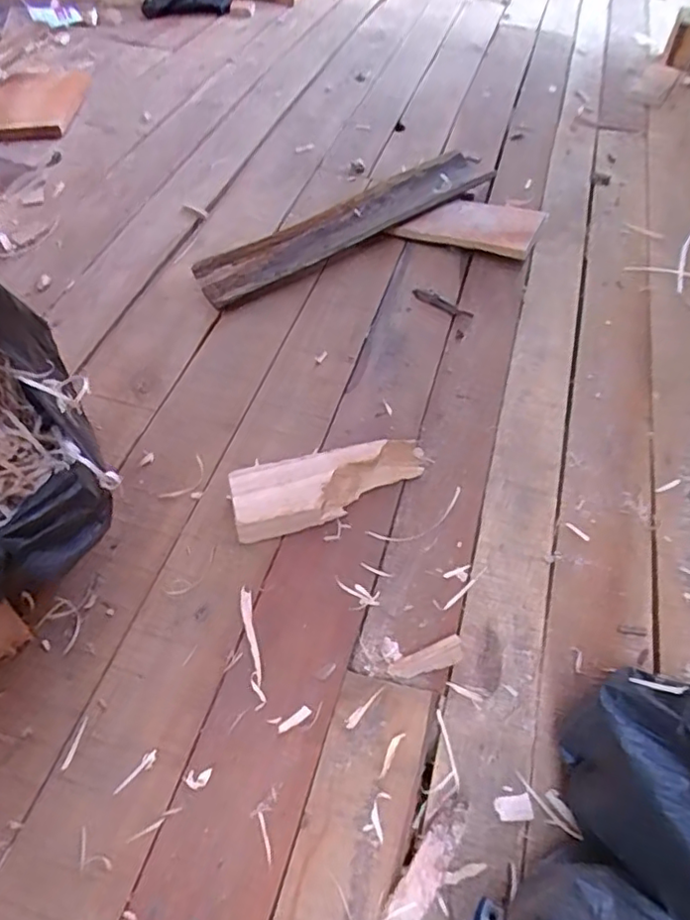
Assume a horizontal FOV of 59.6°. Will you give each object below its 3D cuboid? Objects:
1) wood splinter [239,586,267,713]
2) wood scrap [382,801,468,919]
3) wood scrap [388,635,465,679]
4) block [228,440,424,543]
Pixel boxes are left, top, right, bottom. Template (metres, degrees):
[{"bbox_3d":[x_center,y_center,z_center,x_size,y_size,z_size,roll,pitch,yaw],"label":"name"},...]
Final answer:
[{"bbox_3d":[-0.073,0.145,0.473,0.010,0.007,0.094,-9,53,-10],"label":"wood splinter"},{"bbox_3d":[0.052,0.256,0.379,0.020,0.023,0.082,30,56,19],"label":"wood scrap"},{"bbox_3d":[0.065,0.156,0.471,0.060,0.011,0.018,-16,54,-15],"label":"wood scrap"},{"bbox_3d":[-0.011,0.025,0.545,0.178,0.040,0.058,-12,53,-12],"label":"block"}]

